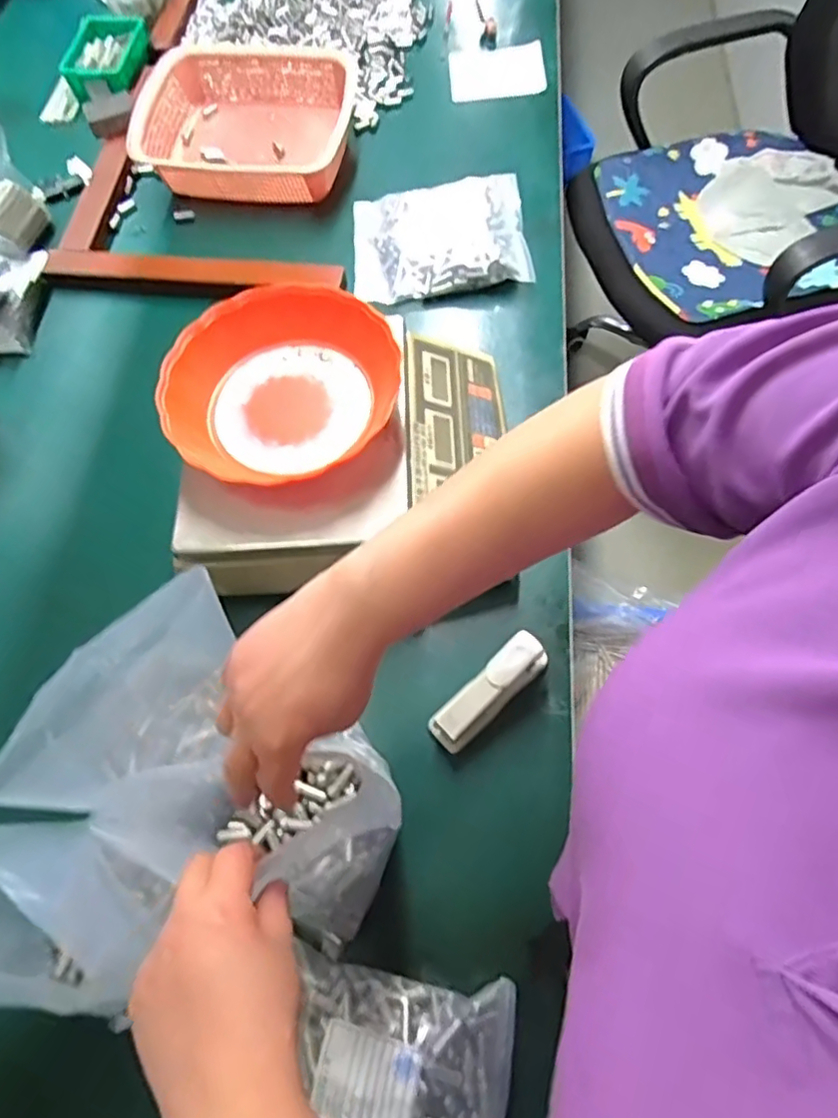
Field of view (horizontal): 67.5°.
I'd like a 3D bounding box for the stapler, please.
[{"bbox_3d":[0.062,0.116,0.549,0.119,0.049,0.035,-44,73,-3],"label":"stapler"}]

